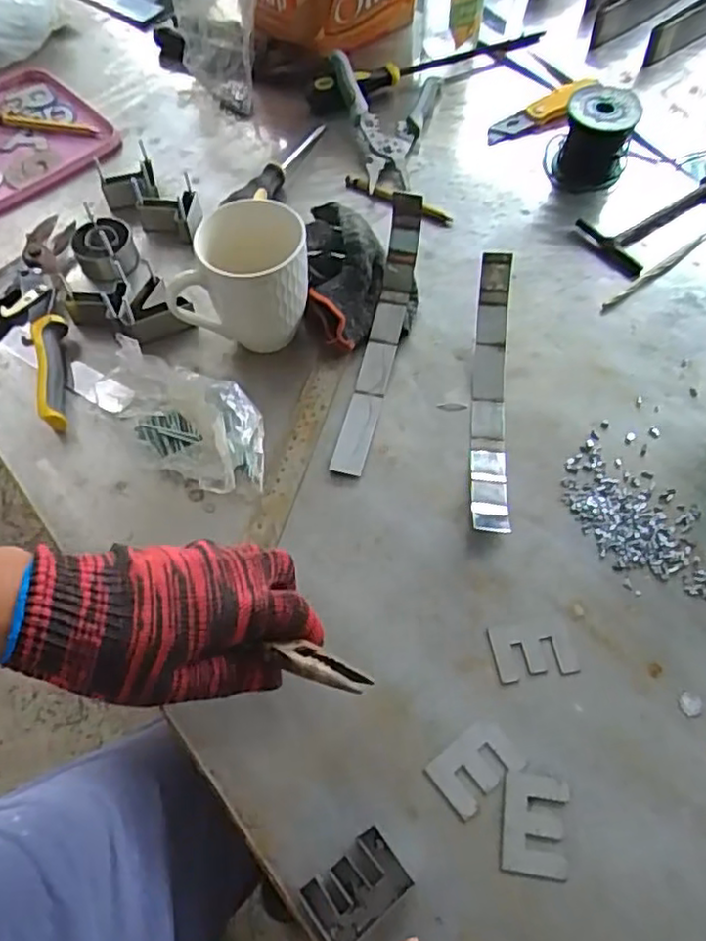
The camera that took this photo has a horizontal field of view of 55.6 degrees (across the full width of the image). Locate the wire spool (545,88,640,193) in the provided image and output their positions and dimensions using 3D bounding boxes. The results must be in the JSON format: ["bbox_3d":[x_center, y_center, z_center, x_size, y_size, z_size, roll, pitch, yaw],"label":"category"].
[{"bbox_3d":[0.233,-0.335,0.666,0.067,0.075,0.066,0,60,1],"label":"wire spool"}]

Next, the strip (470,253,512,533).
[{"bbox_3d":[0.111,-0.068,0.535,0.027,0.045,0.243,5,61,3],"label":"strip"}]

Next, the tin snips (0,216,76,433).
[{"bbox_3d":[-0.320,-0.122,0.580,0.143,0.033,0.214,-8,61,-4],"label":"tin snips"}]

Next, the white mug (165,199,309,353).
[{"bbox_3d":[-0.090,-0.153,0.548,0.111,0.116,0.078,1,60,1],"label":"white mug"}]

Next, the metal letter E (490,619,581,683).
[{"bbox_3d":[0.121,0.120,0.450,0.054,0.004,0.037,-7,61,-3],"label":"metal letter E"}]

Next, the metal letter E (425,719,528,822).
[{"bbox_3d":[0.076,0.183,0.415,0.053,0.004,0.036,-36,66,-18],"label":"metal letter E"}]

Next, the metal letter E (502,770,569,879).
[{"bbox_3d":[0.109,0.211,0.399,0.037,0.004,0.053,9,61,6],"label":"metal letter E"}]

